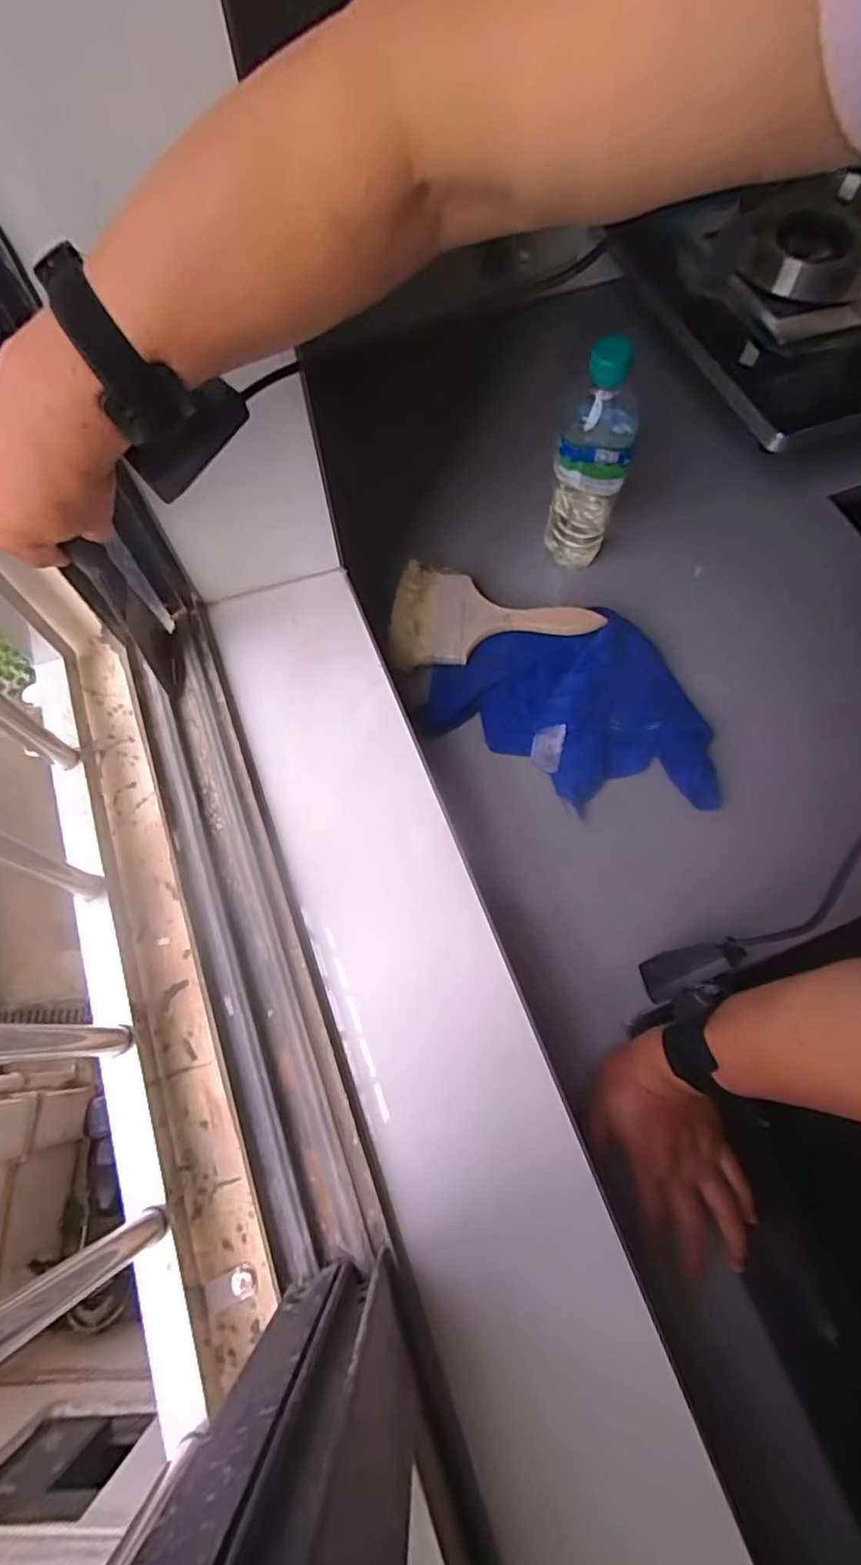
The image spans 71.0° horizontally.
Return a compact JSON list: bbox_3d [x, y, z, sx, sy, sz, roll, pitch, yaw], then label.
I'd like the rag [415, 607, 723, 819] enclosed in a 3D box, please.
[{"bbox_3d":[0.128,-0.056,0.579,0.246,0.019,0.212,-17,69,-7],"label":"rag"}]

